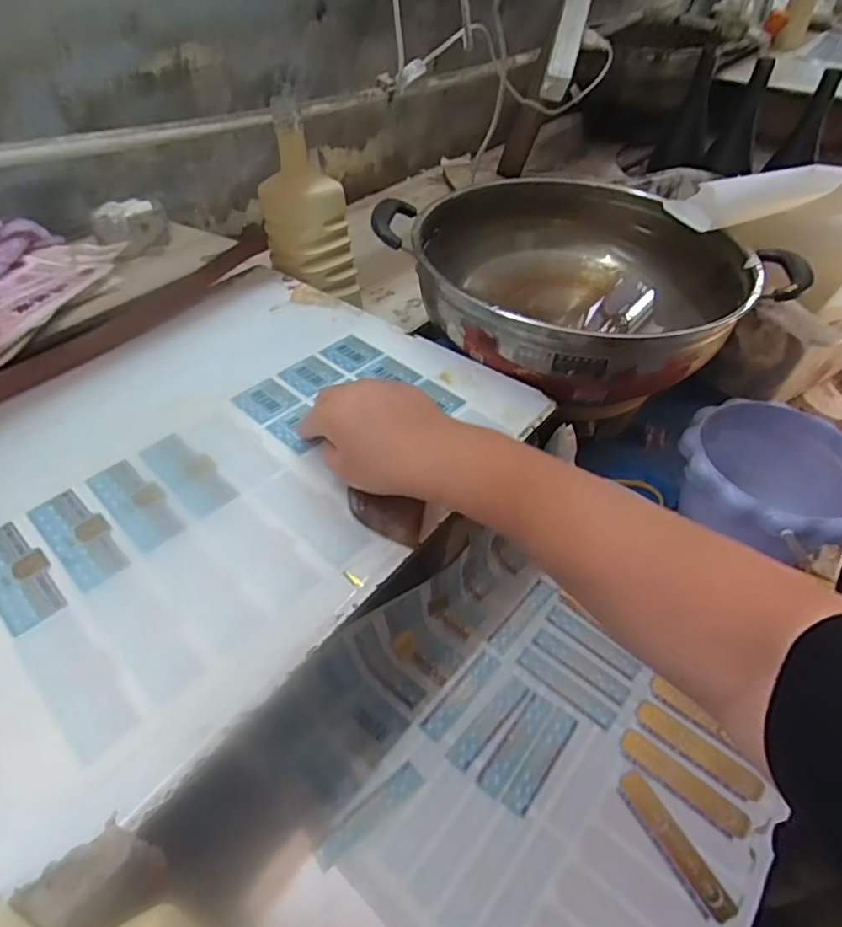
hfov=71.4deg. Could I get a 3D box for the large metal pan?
[{"bbox_3d":[0.150,-0.187,0.609,0.314,0.099,0.324,-21,53,-24],"label":"large metal pan"}]

